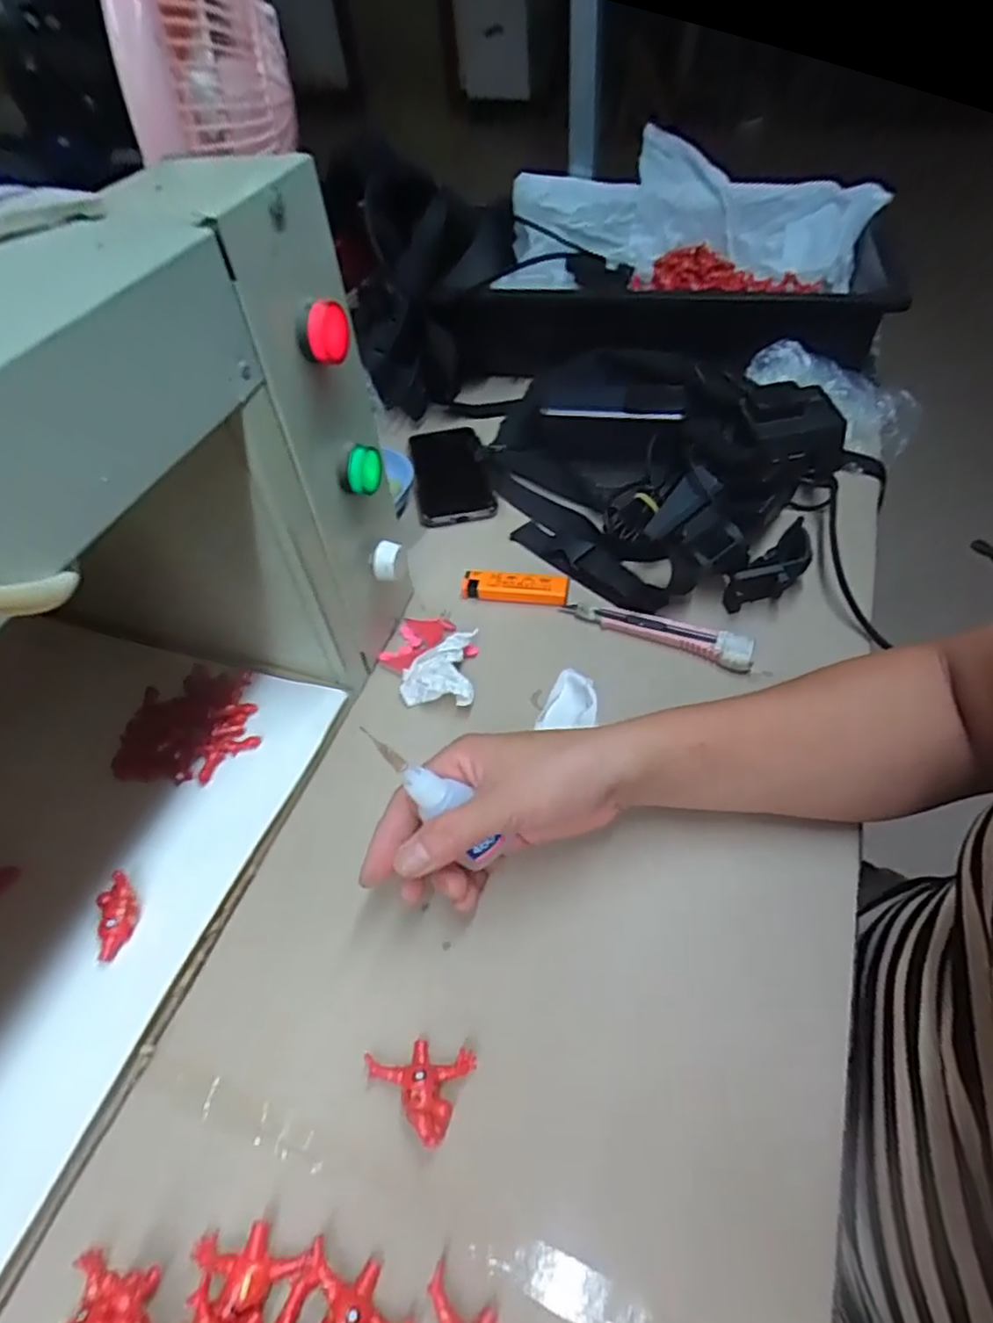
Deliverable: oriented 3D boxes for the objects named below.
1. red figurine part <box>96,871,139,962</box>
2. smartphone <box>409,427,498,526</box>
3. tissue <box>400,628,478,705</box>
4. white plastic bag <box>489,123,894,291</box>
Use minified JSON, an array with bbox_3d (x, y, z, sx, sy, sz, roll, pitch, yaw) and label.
[{"bbox_3d":[-0.198,0.132,0.345,0.019,0.010,0.042,-19,52,-10],"label":"red figurine part"},{"bbox_3d":[-0.044,-0.184,0.618,0.068,0.012,0.152,-10,51,-2],"label":"smartphone"},{"bbox_3d":[-0.040,0.008,0.455,0.049,0.026,0.054,-1,51,5],"label":"tissue"},{"bbox_3d":[0.223,-0.535,0.811,0.439,0.140,0.179,7,51,8],"label":"white plastic bag"}]

